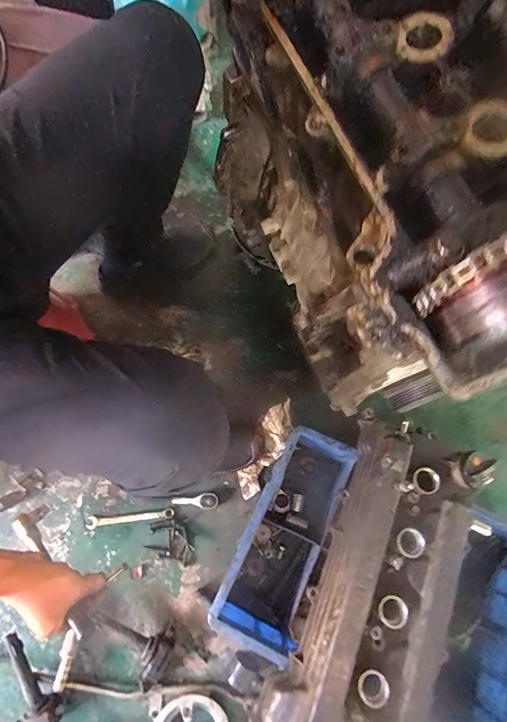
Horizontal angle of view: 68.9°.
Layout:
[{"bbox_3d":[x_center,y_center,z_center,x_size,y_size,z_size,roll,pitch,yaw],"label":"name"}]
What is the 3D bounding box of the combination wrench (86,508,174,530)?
[{"bbox_3d":[-0.218,0.280,0.656,0.147,0.004,0.020,-4,73,-4],"label":"combination wrench"}]

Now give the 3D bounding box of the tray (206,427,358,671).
[{"bbox_3d":[0.050,0.285,0.615,0.125,0.107,0.331,25,73,5],"label":"tray"}]

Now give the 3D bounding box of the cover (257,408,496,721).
[{"bbox_3d":[0.179,0.320,0.501,0.200,0.102,0.454,24,74,4],"label":"cover"}]

